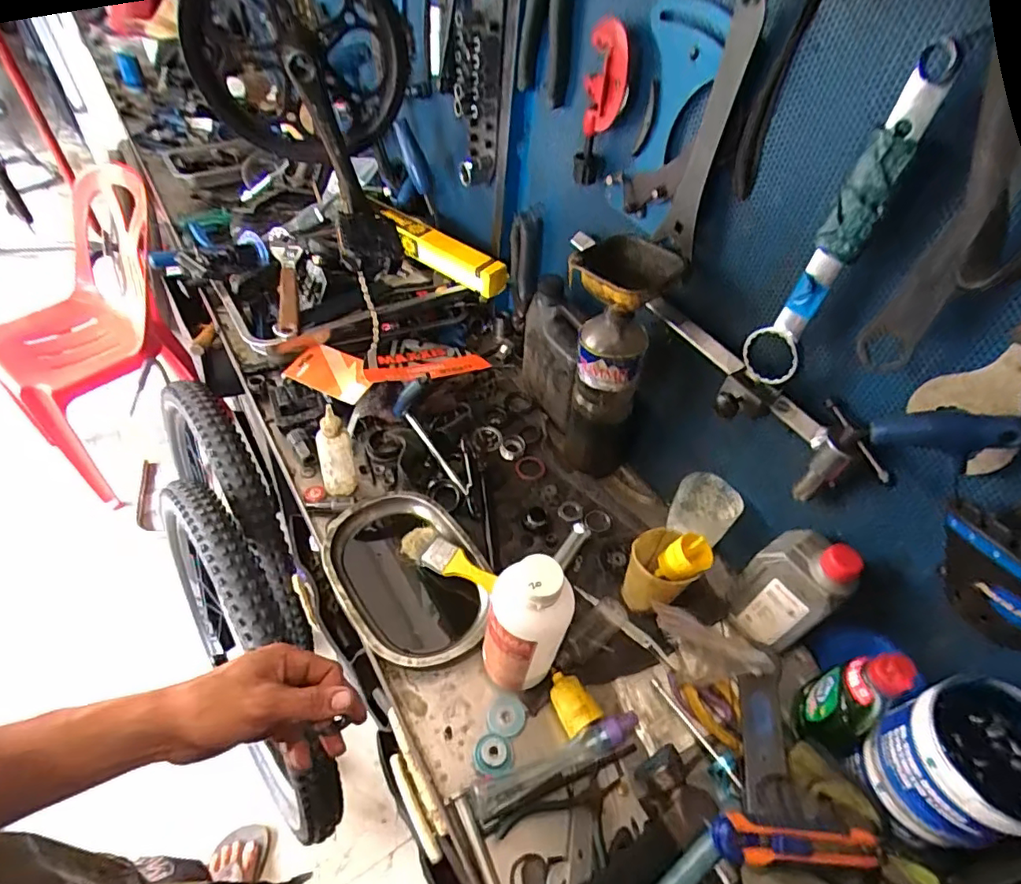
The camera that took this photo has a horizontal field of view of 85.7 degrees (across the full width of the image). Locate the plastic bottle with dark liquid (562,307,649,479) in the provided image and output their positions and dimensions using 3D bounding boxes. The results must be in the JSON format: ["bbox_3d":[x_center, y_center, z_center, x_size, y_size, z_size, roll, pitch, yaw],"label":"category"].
[{"bbox_3d":[0.116,-0.053,0.691,0.091,0.240,0.073,16,49,9],"label":"plastic bottle with dark liquid"}]

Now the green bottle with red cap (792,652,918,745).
[{"bbox_3d":[0.312,0.237,0.509,0.050,0.145,0.056,-18,52,-20],"label":"green bottle with red cap"}]

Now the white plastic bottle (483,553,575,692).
[{"bbox_3d":[0.014,0.173,0.514,0.077,0.178,0.063,13,48,6],"label":"white plastic bottle"}]

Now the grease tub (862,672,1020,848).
[{"bbox_3d":[0.357,0.258,0.441,0.099,0.115,0.097,3,48,-3],"label":"grease tub"}]

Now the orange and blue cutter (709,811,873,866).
[{"bbox_3d":[0.233,0.325,0.445,0.139,0.031,0.030,5,48,-1],"label":"orange and blue cutter"}]

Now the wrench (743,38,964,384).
[{"bbox_3d":[0.248,-0.152,0.428,0.041,0.250,0.026,24,51,16],"label":"wrench"}]

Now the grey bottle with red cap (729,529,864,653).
[{"bbox_3d":[0.287,0.150,0.569,0.049,0.166,0.085,-22,54,-23],"label":"grey bottle with red cap"}]

